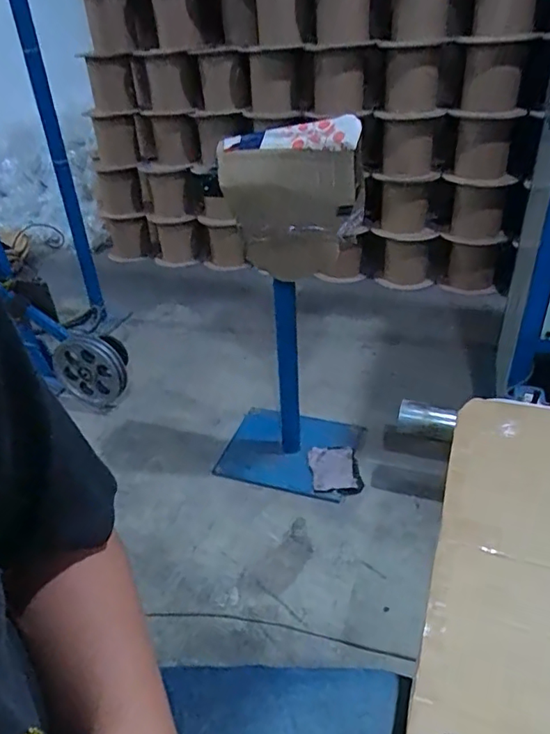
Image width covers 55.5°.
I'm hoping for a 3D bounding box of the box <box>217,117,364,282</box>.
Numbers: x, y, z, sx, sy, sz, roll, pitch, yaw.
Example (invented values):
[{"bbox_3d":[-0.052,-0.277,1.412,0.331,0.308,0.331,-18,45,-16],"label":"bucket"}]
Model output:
[{"bbox_3d":[0.045,-0.438,1.396,0.346,0.364,0.202,9,35,18],"label":"box"}]

